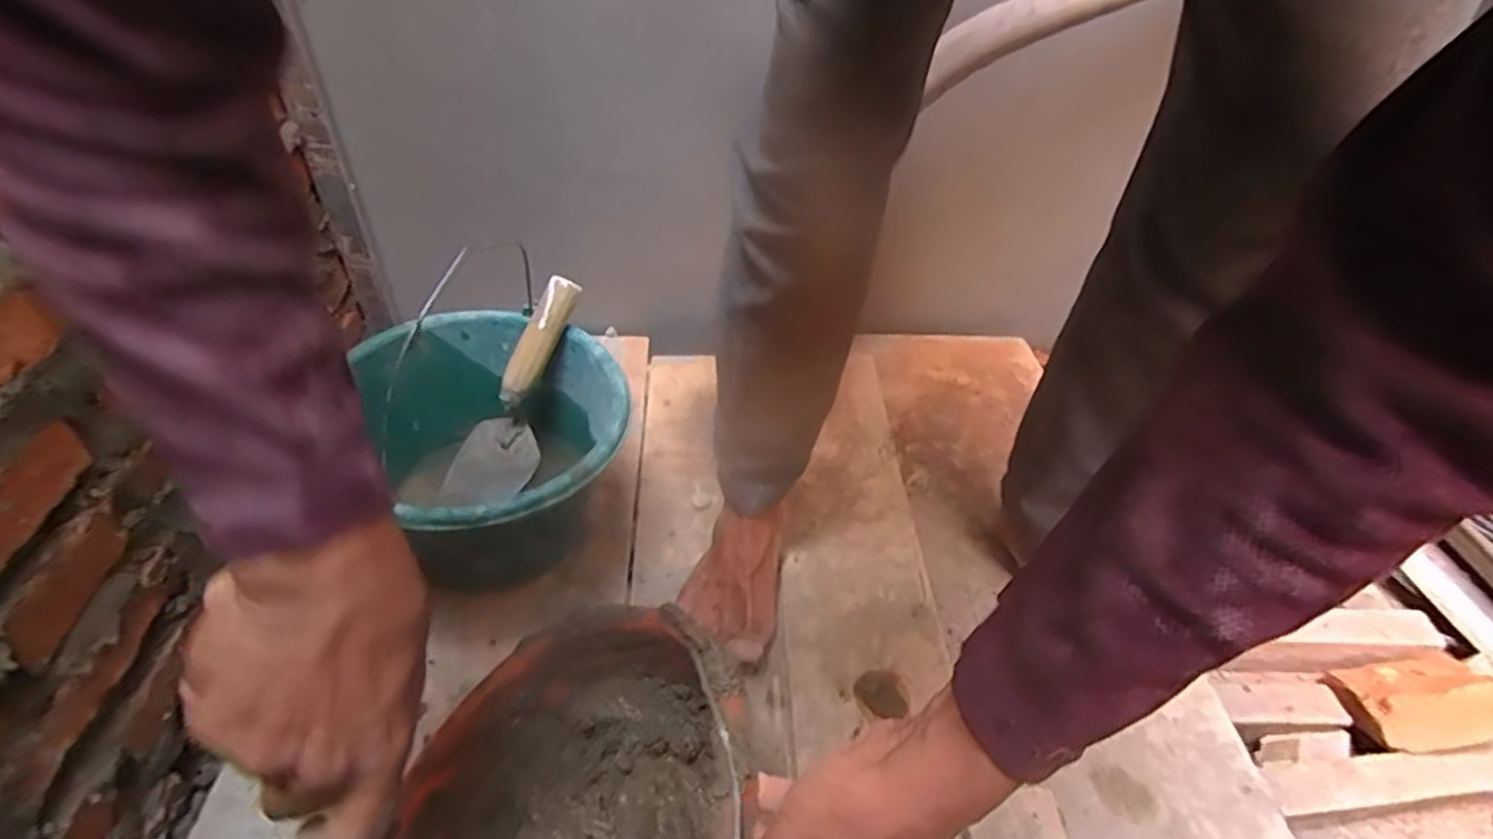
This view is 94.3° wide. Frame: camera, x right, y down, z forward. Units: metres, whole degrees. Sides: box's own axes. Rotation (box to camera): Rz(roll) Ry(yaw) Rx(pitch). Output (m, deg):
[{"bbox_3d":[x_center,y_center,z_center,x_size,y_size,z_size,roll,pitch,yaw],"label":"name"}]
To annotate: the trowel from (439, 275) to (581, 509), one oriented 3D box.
[{"bbox_3d":[-0.227,-0.018,0.696,0.084,0.254,0.037,34,14,26],"label":"trowel"}]

